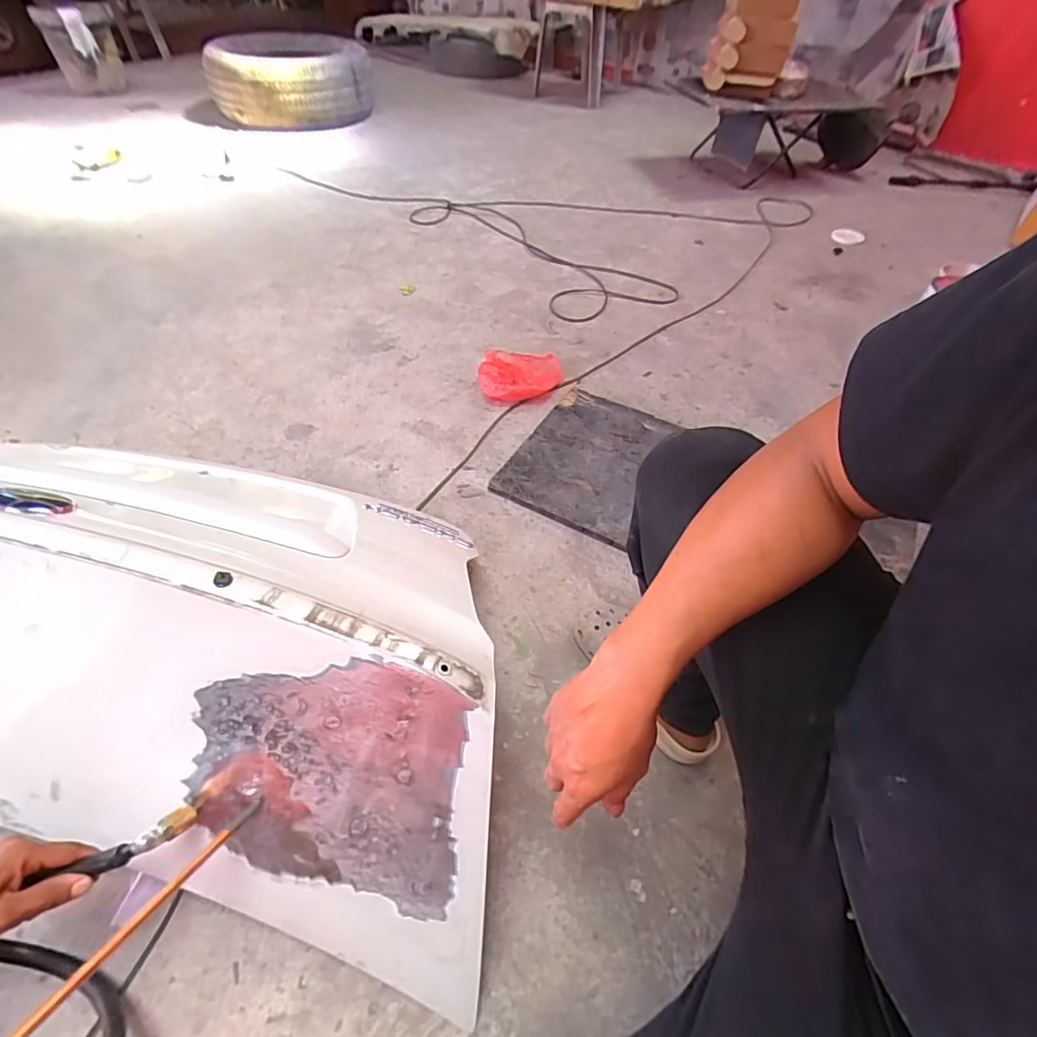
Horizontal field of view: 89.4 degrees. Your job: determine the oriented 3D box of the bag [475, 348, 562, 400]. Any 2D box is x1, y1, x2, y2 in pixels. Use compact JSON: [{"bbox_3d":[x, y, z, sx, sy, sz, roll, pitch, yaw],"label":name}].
[{"bbox_3d":[0.008,-0.336,1.202,0.205,0.038,0.184,-7,52,-10],"label":"bag"}]

